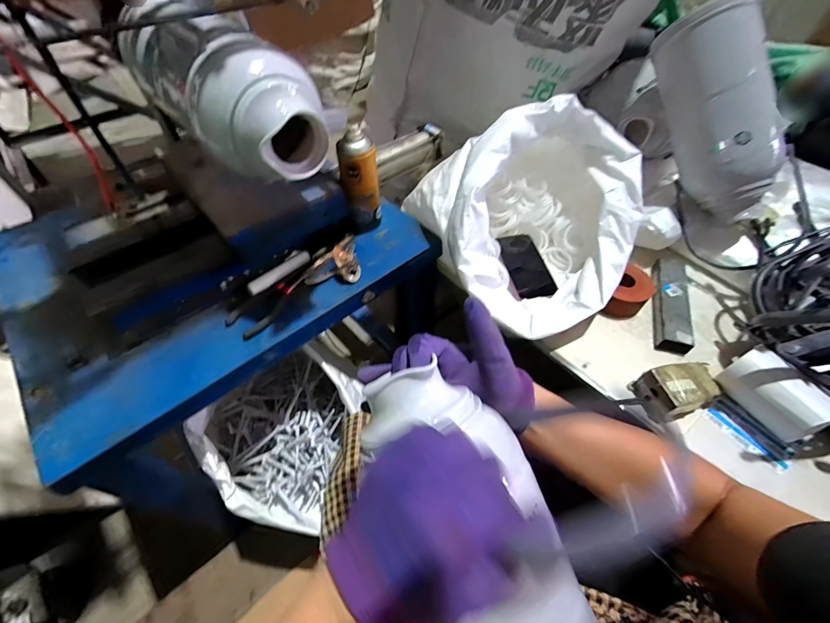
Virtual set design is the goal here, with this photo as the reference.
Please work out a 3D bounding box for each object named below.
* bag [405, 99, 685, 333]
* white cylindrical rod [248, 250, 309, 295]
[{"bbox_3d":[0.215,-0.166,0.623,0.351,0.217,0.357,-15,54,-12],"label":"bag"},{"bbox_3d":[-0.230,-0.067,0.618,0.023,0.013,0.116,36,60,25],"label":"white cylindrical rod"}]

